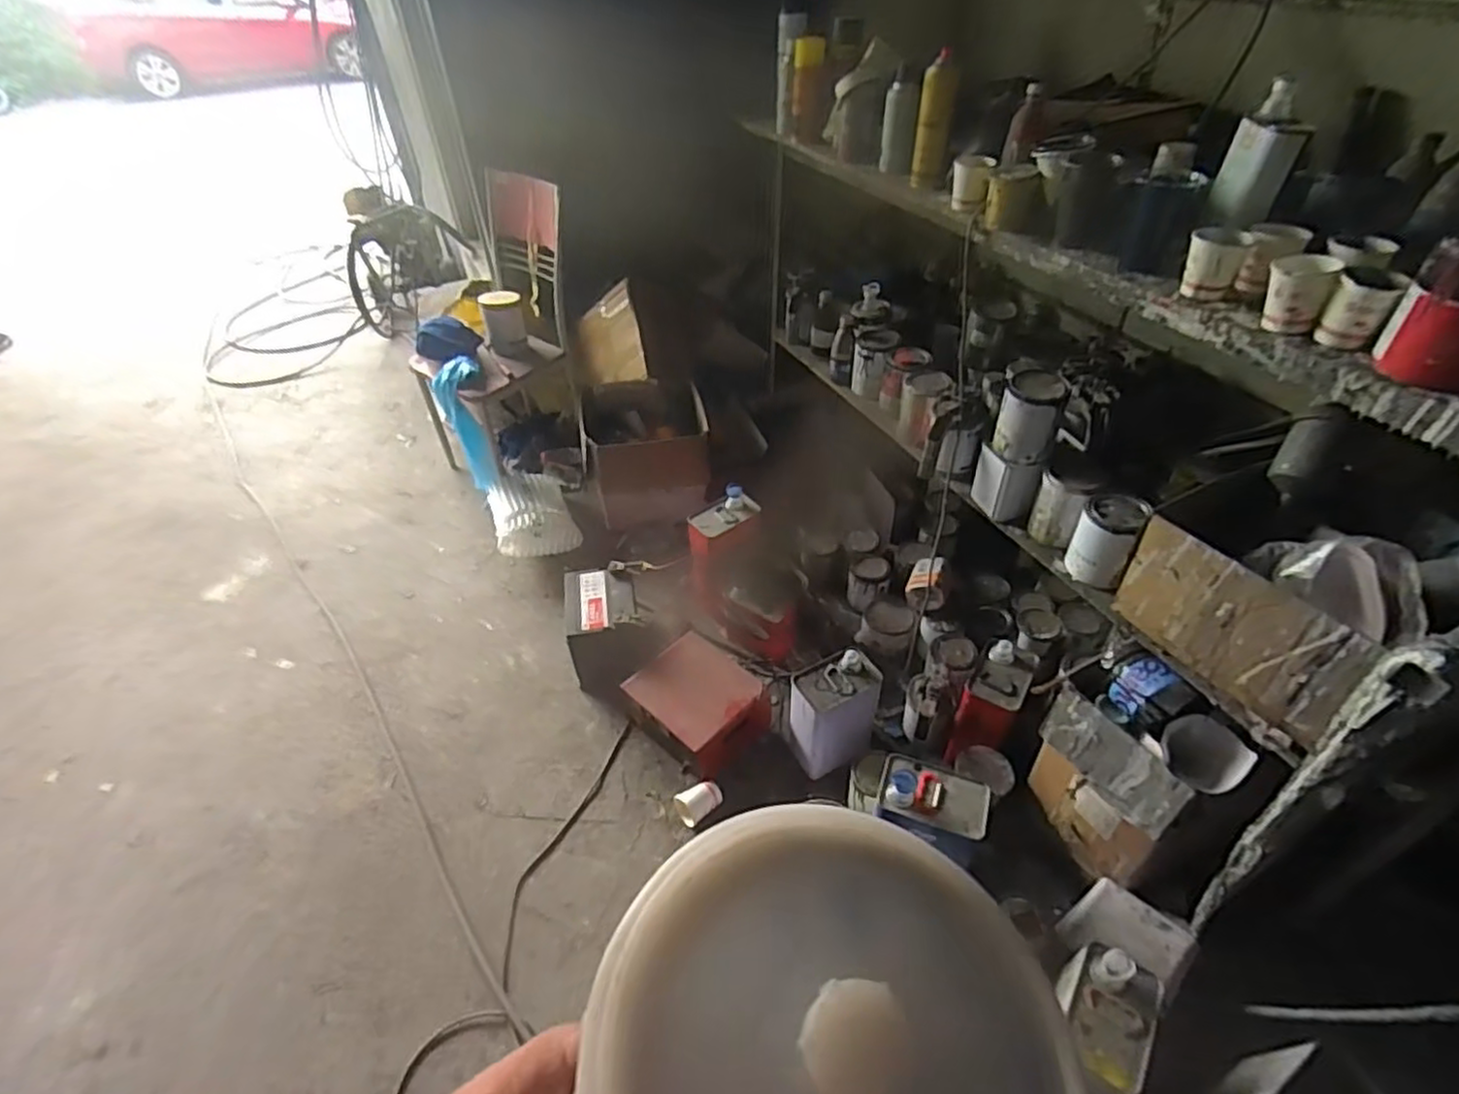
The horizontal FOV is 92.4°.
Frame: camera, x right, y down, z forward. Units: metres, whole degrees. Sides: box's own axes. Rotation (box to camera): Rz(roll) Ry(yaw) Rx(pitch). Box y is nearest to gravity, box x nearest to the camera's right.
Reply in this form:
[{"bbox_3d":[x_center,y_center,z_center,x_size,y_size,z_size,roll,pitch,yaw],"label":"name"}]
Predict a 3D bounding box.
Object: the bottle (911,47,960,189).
[{"bbox_3d":[0.389,-0.798,1.314,0.070,0.206,0.054,15,46,18],"label":"bottle"}]

